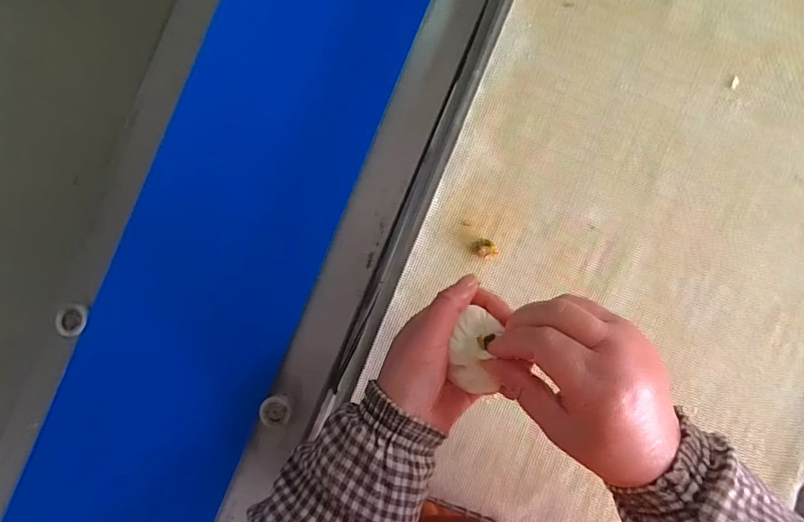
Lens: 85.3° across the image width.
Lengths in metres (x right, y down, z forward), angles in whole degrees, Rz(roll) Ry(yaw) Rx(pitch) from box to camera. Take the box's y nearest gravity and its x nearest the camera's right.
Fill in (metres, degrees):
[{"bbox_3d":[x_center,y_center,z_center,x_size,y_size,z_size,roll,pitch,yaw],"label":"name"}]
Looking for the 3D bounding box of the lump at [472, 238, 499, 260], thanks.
[{"bbox_3d":[0.072,-0.010,0.374,0.021,0.009,0.017,44,89,0],"label":"lump"}]

